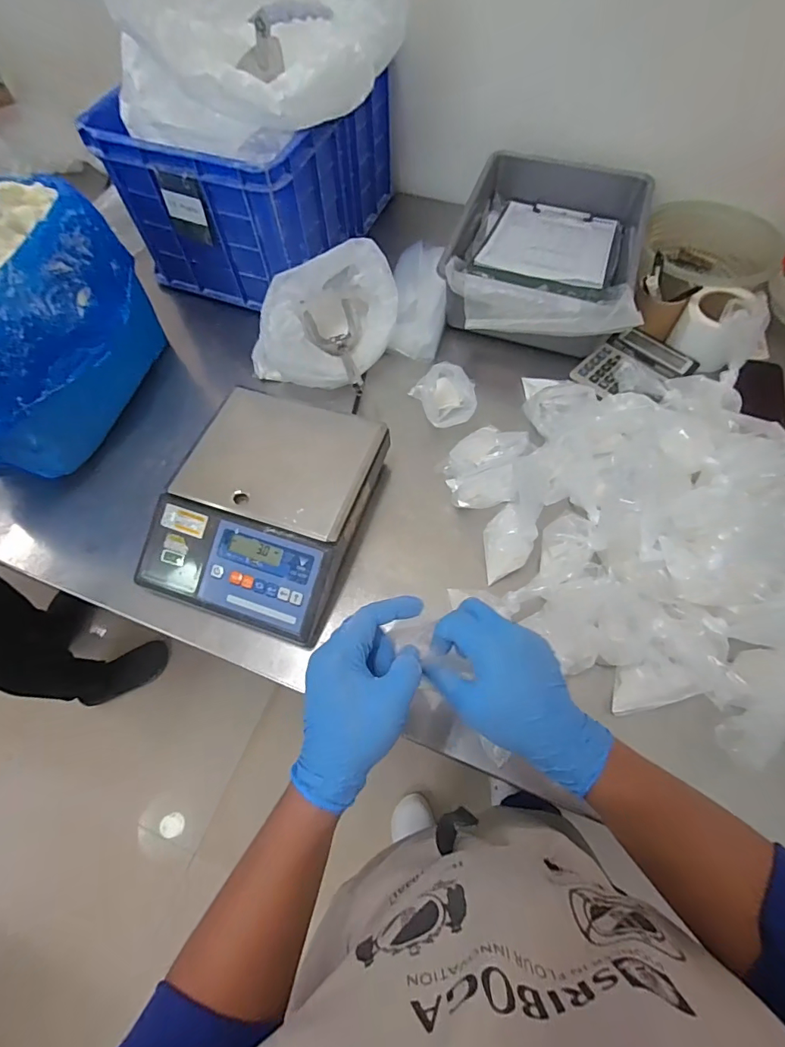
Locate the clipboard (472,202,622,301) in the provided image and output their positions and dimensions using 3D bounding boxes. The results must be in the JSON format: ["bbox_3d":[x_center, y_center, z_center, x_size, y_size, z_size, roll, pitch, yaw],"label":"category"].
[{"bbox_3d":[0.285,-0.495,0.849,0.229,0.020,0.355,16,52,9],"label":"clipboard"}]

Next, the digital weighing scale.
[{"bbox_3d":[-0.168,-0.022,0.654,0.252,0.093,0.312,17,65,10],"label":"digital weighing scale"}]

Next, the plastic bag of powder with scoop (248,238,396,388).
[{"bbox_3d":[-0.110,-0.331,0.774,0.187,0.134,0.246,27,67,15],"label":"plastic bag of powder with scoop"}]

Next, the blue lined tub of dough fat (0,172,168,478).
[{"bbox_3d":[-0.551,-0.258,0.679,0.252,0.256,0.388,5,63,4],"label":"blue lined tub of dough fat"}]

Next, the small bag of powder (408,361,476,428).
[{"bbox_3d":[0.082,-0.201,0.746,0.080,0.078,0.105,-16,64,-6],"label":"small bag of powder"}]

